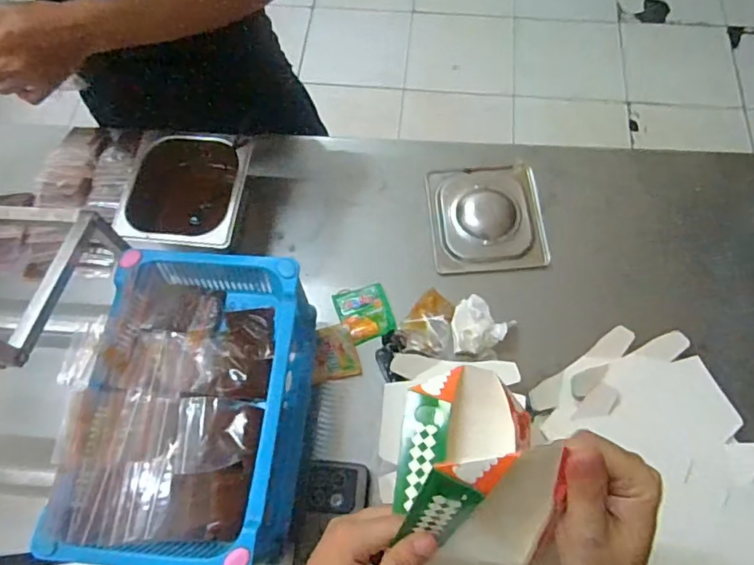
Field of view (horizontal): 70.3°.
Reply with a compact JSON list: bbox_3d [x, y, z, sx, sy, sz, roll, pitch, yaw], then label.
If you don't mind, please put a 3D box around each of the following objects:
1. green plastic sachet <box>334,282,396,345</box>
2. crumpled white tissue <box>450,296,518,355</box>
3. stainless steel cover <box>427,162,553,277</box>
[{"bbox_3d":[-0.016,0.041,0.751,0.071,0.014,0.078,-18,66,-6],"label":"green plastic sachet"},{"bbox_3d":[0.135,0.058,0.713,0.074,0.037,0.078,29,69,14],"label":"crumpled white tissue"},{"bbox_3d":[0.163,-0.098,0.806,0.163,0.026,0.170,-4,65,0],"label":"stainless steel cover"}]

